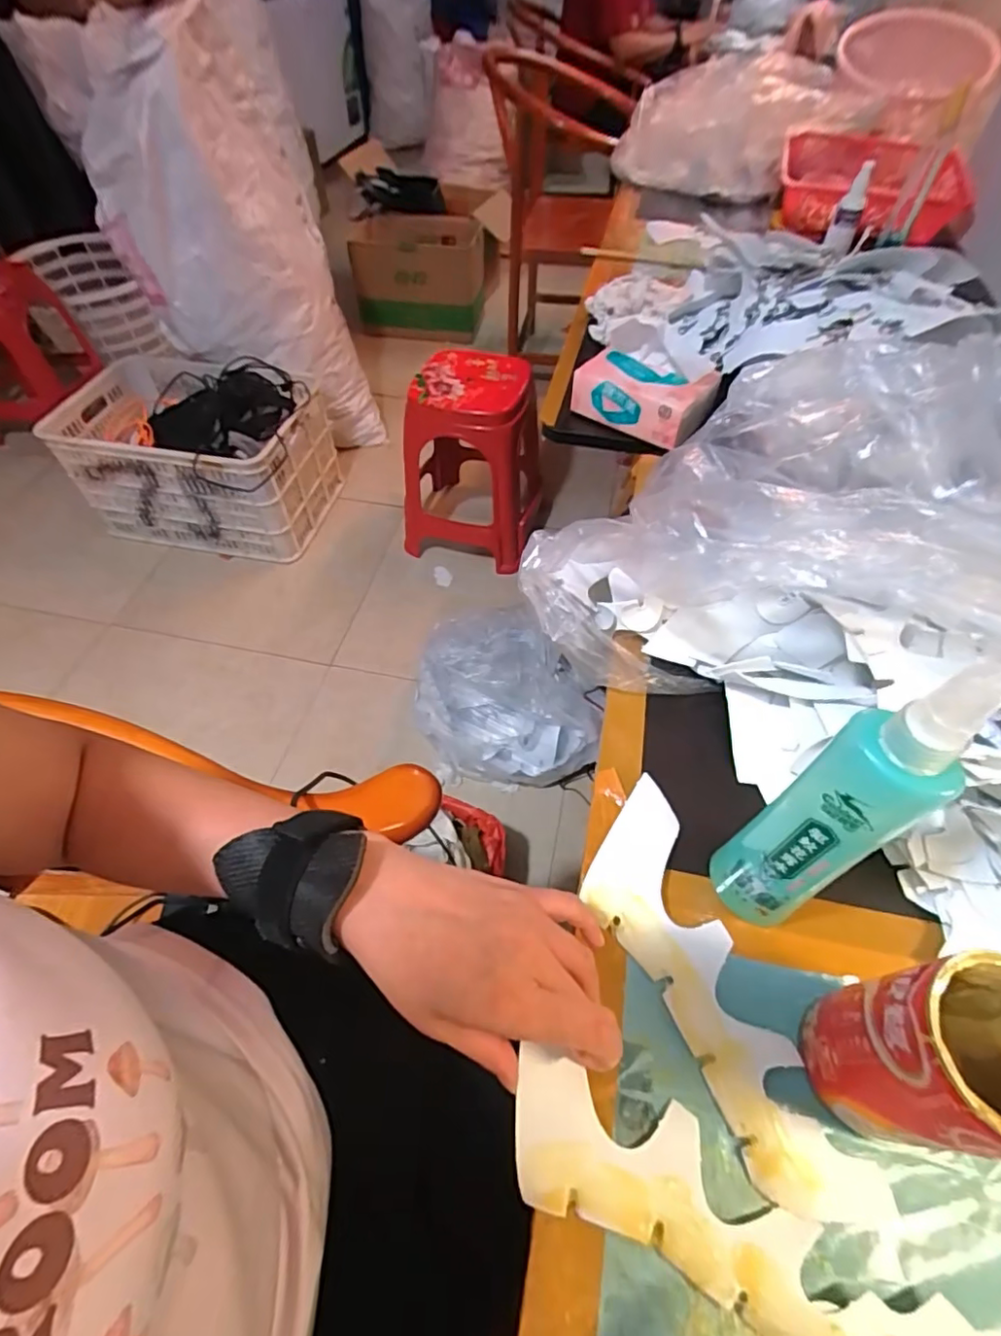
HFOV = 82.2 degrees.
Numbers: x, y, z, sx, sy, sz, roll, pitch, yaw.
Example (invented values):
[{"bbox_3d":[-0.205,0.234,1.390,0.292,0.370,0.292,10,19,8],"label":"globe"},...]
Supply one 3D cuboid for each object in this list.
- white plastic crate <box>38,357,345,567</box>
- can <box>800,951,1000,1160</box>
[{"bbox_3d":[-0.793,-0.565,1.579,0.537,0.387,0.438,6,54,5],"label":"white plastic crate"},{"bbox_3d":[0.189,0.170,0.249,0.066,0.114,0.061,0,54,0],"label":"can"}]

